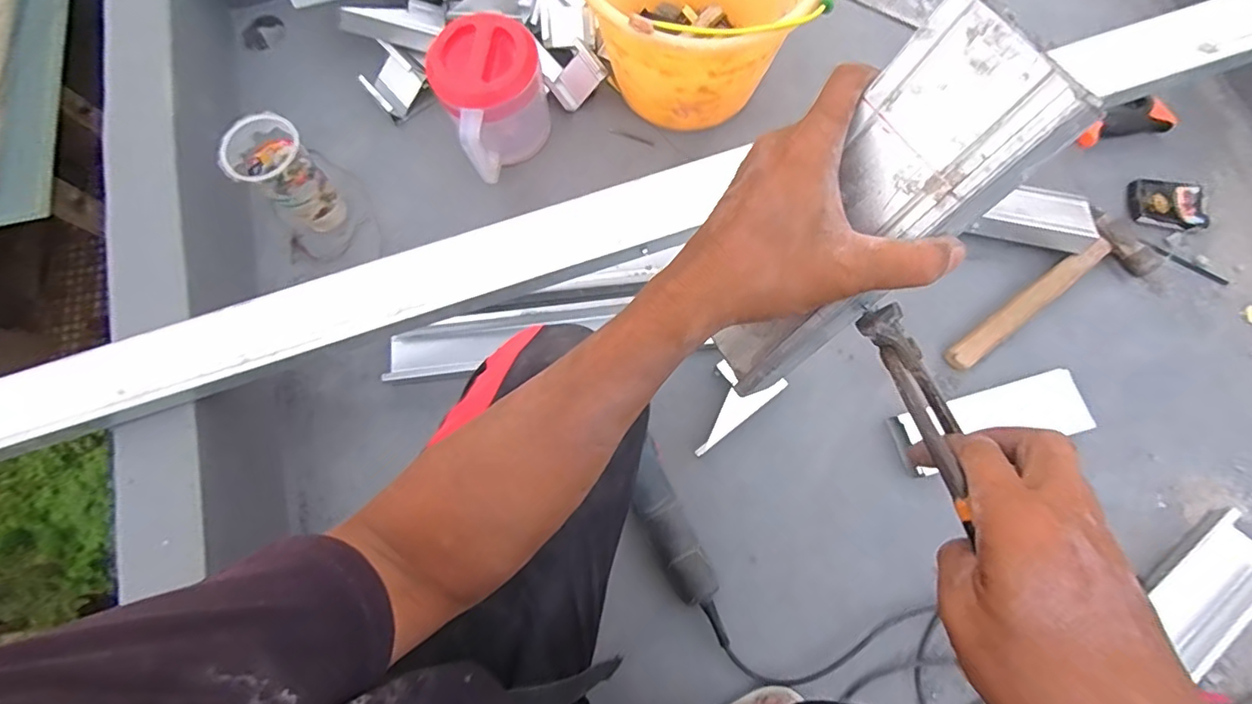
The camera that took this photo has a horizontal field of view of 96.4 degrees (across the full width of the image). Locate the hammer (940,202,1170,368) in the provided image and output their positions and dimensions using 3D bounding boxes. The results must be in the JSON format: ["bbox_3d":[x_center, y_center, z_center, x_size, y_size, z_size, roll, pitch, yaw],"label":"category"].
[{"bbox_3d":[0.558,-0.058,0.729,0.302,0.026,0.106,-42,78,-8],"label":"hammer"}]

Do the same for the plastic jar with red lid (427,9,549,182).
[{"bbox_3d":[-0.171,-0.336,0.750,0.134,0.151,0.145,0,76,2],"label":"plastic jar with red lid"}]

